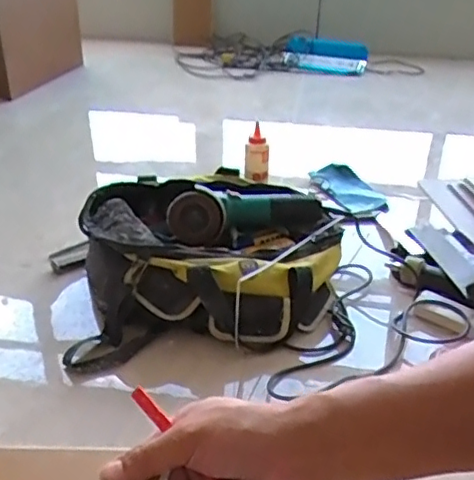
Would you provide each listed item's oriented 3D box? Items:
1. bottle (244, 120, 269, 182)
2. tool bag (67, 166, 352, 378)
[{"bbox_3d":[0.045,-0.193,1.304,0.056,0.151,0.043,1,53,-1],"label":"bottle"},{"bbox_3d":[-0.042,0.017,1.073,0.445,0.168,0.370,-2,32,-6],"label":"tool bag"}]

